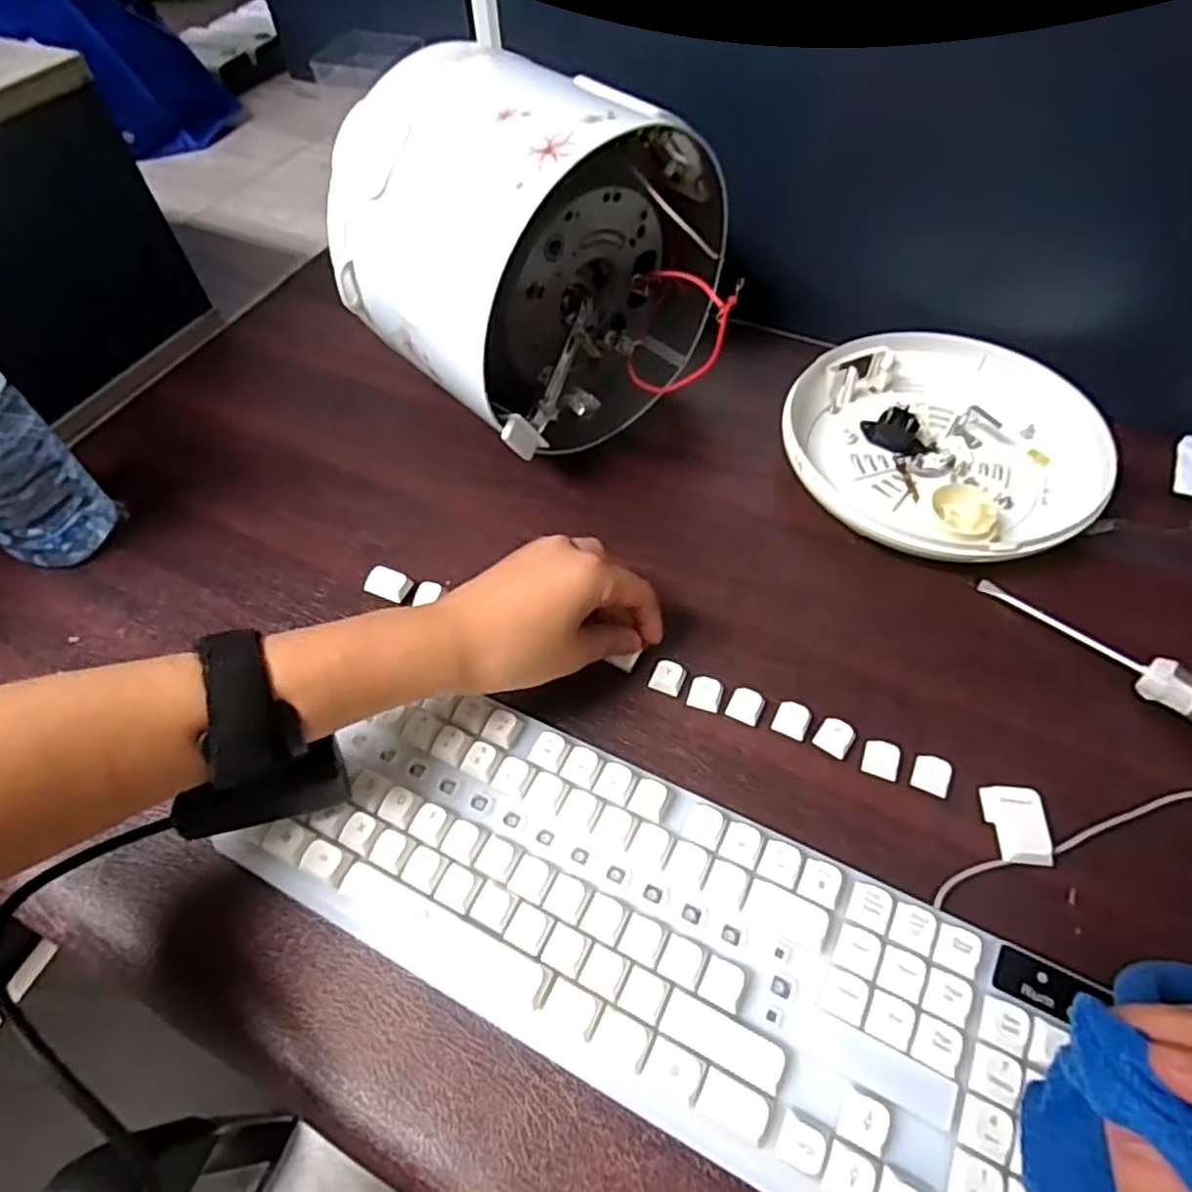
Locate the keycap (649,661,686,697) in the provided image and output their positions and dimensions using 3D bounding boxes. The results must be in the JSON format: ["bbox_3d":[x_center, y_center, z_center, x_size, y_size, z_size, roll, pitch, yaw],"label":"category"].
[{"bbox_3d":[0.041,0.046,0.403,0.018,0.008,0.018,19,58,16],"label":"keycap"}]

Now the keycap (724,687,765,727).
[{"bbox_3d":[0.082,0.060,0.391,0.018,0.008,0.019,23,59,18],"label":"keycap"}]

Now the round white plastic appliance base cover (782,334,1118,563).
[{"bbox_3d":[0.235,-0.106,0.484,0.199,0.033,0.195,-1,55,2],"label":"round white plastic appliance base cover"}]

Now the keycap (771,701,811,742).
[{"bbox_3d":[0.106,0.067,0.385,0.018,0.008,0.019,23,59,18],"label":"keycap"}]

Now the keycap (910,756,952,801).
[{"bbox_3d":[0.172,0.091,0.364,0.018,0.007,0.020,19,58,16],"label":"keycap"}]

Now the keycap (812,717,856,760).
[{"bbox_3d":[0.126,0.075,0.377,0.018,0.011,0.017,29,61,21],"label":"keycap"}]

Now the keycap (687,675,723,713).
[{"bbox_3d":[0.061,0.054,0.395,0.018,0.011,0.017,18,58,15],"label":"keycap"}]

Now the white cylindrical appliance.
[{"bbox_3d":[-0.035,-0.217,0.472,0.207,0.206,0.173,-40,62,-22],"label":"white cylindrical appliance"}]

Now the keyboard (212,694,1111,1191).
[{"bbox_3d":[0.026,0.151,0.325,0.354,0.026,0.126,22,59,18],"label":"keyboard"}]

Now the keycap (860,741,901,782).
[{"bbox_3d":[0.148,0.084,0.370,0.017,0.006,0.019,17,57,14],"label":"keycap"}]

